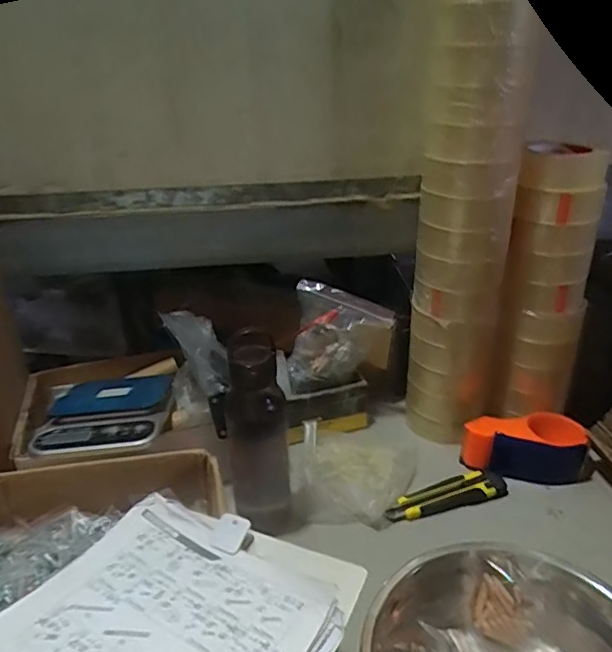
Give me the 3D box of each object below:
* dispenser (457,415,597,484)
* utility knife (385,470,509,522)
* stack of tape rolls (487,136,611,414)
[{"bbox_3d":[0.291,0.158,0.757,0.161,0.053,0.088,4,27,12],"label":"dispenser"},{"bbox_3d":[0.175,0.207,0.707,0.161,0.018,0.040,-12,28,-20],"label":"utility knife"},{"bbox_3d":[0.317,-0.046,0.751,0.097,0.342,0.103,17,32,33],"label":"stack of tape rolls"}]

